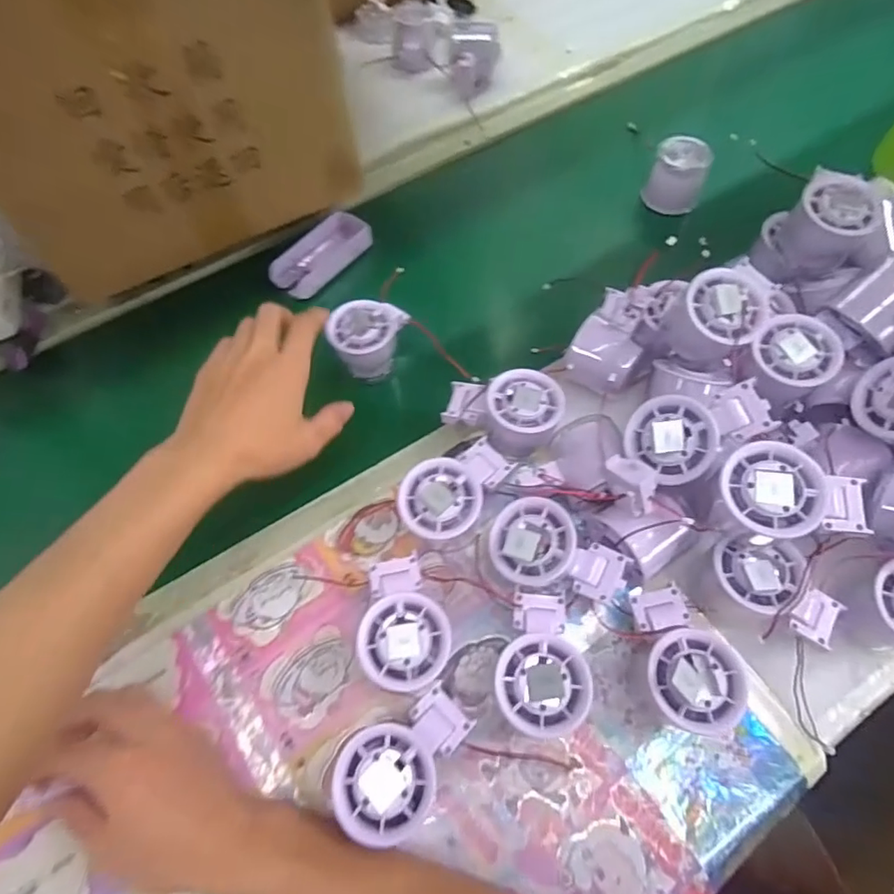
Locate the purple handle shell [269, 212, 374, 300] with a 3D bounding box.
[{"bbox_3d":[-0.132,-0.205,0.562,0.052,0.019,0.112,37,71,19],"label":"purple handle shell"}]

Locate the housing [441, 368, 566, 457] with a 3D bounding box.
[{"bbox_3d":[0.045,-0.027,0.427,0.093,0.045,0.061,0,63,3],"label":"housing"}]

